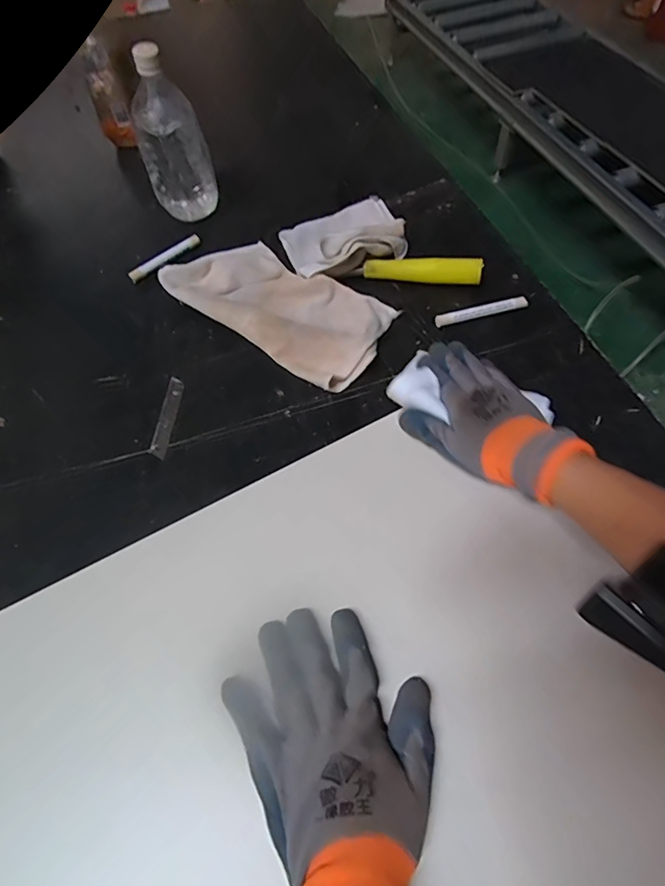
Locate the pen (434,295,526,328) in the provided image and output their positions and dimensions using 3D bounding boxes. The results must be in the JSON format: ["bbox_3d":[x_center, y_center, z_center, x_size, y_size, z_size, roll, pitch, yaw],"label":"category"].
[{"bbox_3d":[0.172,-0.152,0.538,0.106,0.012,0.016,-12,59,-3],"label":"pen"}]

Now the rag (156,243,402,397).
[{"bbox_3d":[-0.062,-0.169,0.563,0.277,0.028,0.138,34,67,22],"label":"rag"}]

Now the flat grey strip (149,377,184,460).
[{"bbox_3d":[-0.177,-0.029,0.503,0.017,0.004,0.101,0,59,4],"label":"flat grey strip"}]

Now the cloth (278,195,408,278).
[{"bbox_3d":[0.016,-0.270,0.598,0.159,0.045,0.127,-21,59,-8],"label":"cloth"}]

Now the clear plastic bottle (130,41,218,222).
[{"bbox_3d":[-0.208,-0.391,0.603,0.083,0.190,0.063,-19,59,-8],"label":"clear plastic bottle"}]

